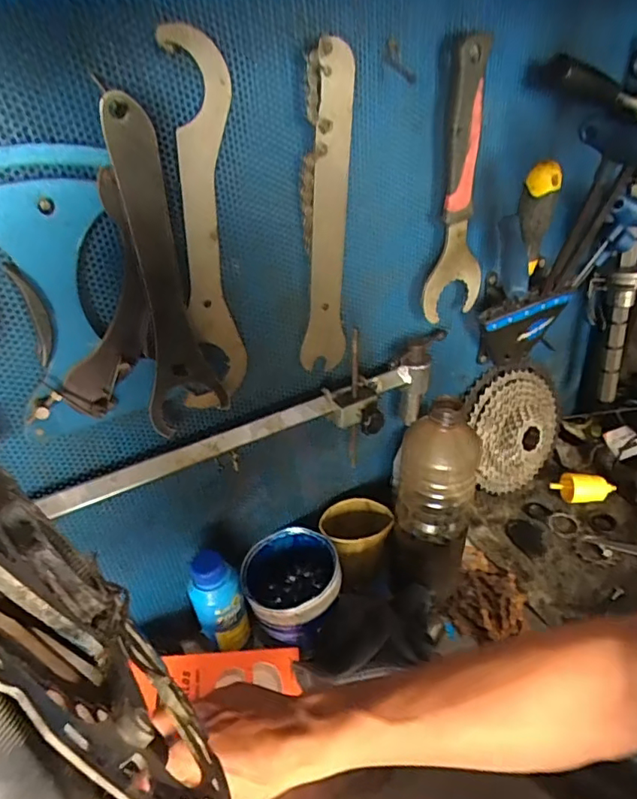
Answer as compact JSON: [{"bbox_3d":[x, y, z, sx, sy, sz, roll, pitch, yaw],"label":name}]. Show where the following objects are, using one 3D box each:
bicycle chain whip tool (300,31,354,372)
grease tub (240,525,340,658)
[{"bbox_3d":[0.006,-0.145,0.457,0.044,0.262,0.010,-16,38,-23],"label":"bicycle chain whip tool"},{"bbox_3d":[-0.028,0.200,0.579,0.098,0.070,0.103,-3,35,2],"label":"grease tub"}]

